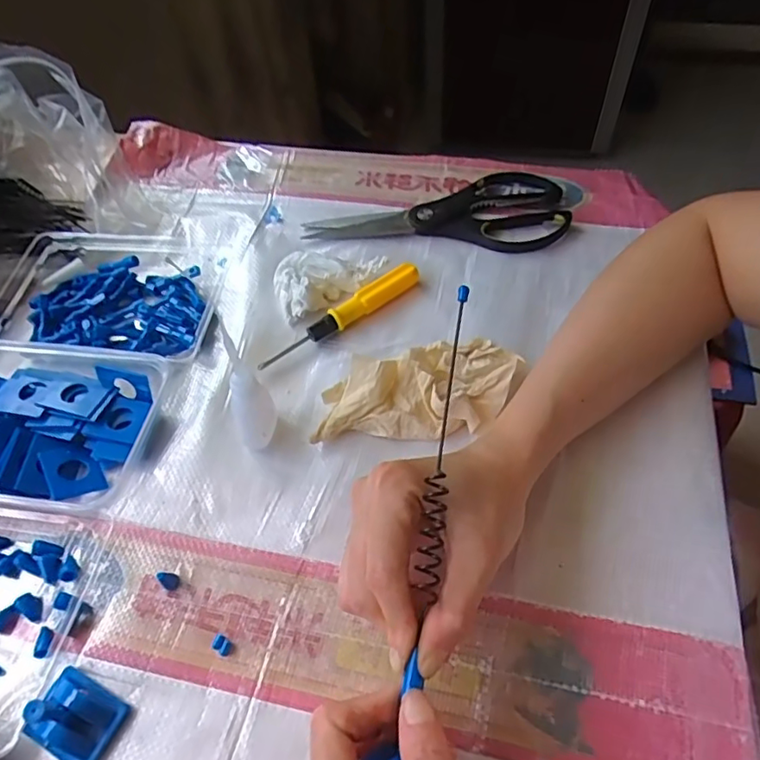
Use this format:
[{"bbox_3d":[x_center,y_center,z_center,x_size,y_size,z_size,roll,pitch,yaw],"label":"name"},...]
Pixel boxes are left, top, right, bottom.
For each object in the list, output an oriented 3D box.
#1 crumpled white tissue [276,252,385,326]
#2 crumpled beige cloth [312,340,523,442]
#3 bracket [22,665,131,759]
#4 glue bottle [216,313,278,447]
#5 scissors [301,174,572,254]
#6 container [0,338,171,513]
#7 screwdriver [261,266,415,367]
[{"bbox_3d":[-0.041,-0.083,0.447,0.086,0.025,0.052,-22,56,-11],"label":"crumpled white tissue"},{"bbox_3d":[0.026,0.003,0.379,0.144,0.037,0.071,-12,54,-4],"label":"crumpled beige cloth"},{"bbox_3d":[-0.157,0.163,0.277,0.044,0.045,0.033,22,59,19],"label":"bracket"},{"bbox_3d":[-0.083,0.006,0.344,0.027,0.106,0.025,-26,57,-13],"label":"glue bottle"},{"bbox_3d":[0.049,-0.149,0.494,0.217,0.011,0.094,3,55,7],"label":"scissors"},{"bbox_3d":[-0.234,0.028,0.377,0.150,0.036,0.118,10,56,12],"label":"container"},{"bbox_3d":[-0.029,-0.048,0.428,0.138,0.019,0.018,-35,59,-19],"label":"screwdriver"}]

